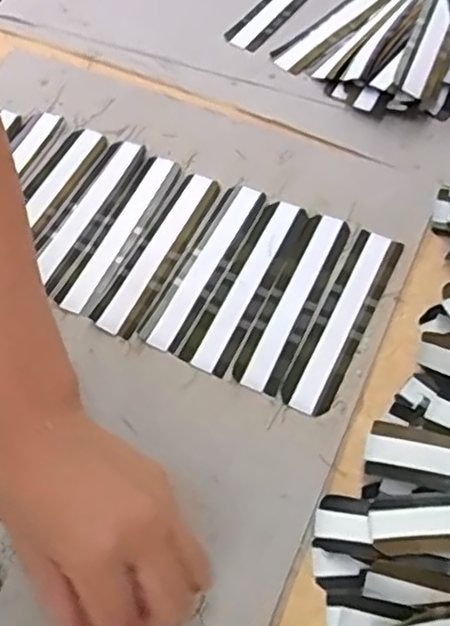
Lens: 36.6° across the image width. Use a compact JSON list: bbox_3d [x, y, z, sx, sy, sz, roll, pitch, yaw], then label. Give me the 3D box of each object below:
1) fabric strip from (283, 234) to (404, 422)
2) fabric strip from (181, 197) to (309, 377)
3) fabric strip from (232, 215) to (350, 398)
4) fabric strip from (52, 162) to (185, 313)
[{"bbox_3d":[0.077,0.003,0.444,0.031,0.004,0.140,22,63,15],"label":"fabric strip"},{"bbox_3d":[0.015,-0.022,0.460,0.033,0.004,0.141,22,63,15],"label":"fabric strip"},{"bbox_3d":[0.046,-0.010,0.451,0.031,0.005,0.139,21,62,14],"label":"fabric strip"},{"bbox_3d":[-0.073,-0.057,0.485,0.033,0.010,0.140,22,62,15],"label":"fabric strip"}]

